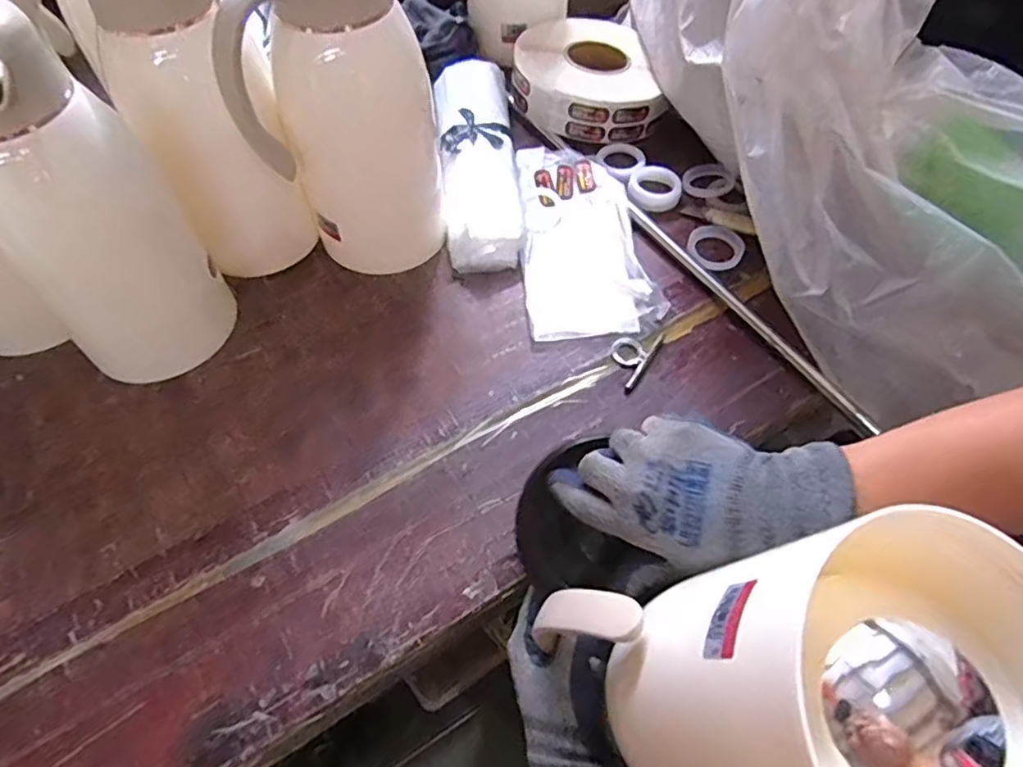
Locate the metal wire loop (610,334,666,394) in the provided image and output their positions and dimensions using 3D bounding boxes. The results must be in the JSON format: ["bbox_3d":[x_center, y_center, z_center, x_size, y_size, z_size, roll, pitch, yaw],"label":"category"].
[{"bbox_3d":[0.110,-0.026,0.572,0.037,0.006,0.076,28,61,17],"label":"metal wire loop"}]

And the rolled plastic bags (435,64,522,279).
[{"bbox_3d":[-0.039,-0.255,0.695,0.091,0.043,0.313,-5,57,-3],"label":"rolled plastic bags"}]

